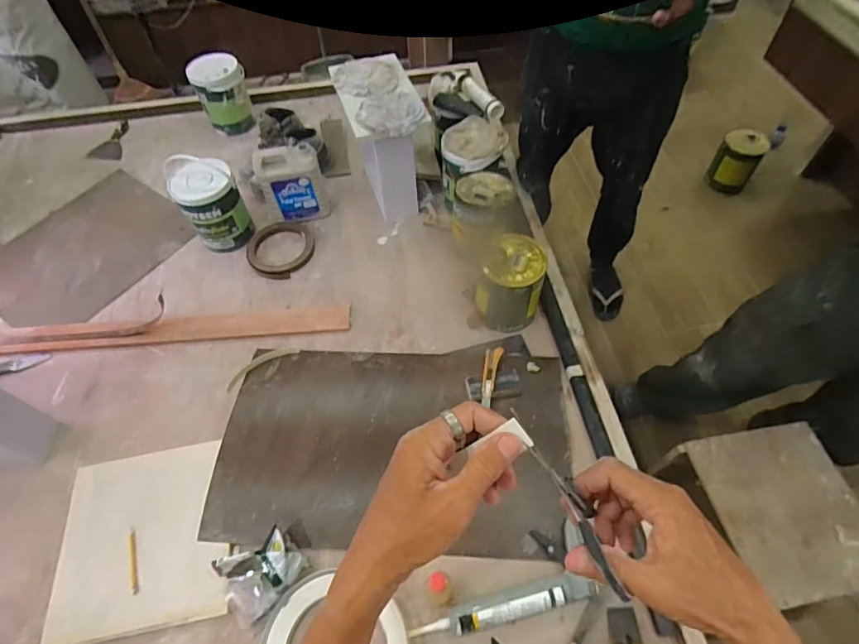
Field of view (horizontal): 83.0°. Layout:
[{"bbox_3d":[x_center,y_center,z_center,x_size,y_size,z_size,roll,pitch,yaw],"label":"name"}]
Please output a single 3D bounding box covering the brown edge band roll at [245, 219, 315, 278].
[{"bbox_3d":[-0.445,-0.222,1.433,0.207,0.020,0.202,-1,55,2],"label":"brown edge band roll"}]

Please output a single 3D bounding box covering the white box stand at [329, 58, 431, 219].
[{"bbox_3d":[-0.126,-0.507,1.411,0.189,0.348,0.313,-14,57,-7],"label":"white box stand"}]

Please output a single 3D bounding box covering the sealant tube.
[{"bbox_3d":[0.140,0.532,0.903,0.345,0.055,0.047,-13,56,-6],"label":"sealant tube"}]

